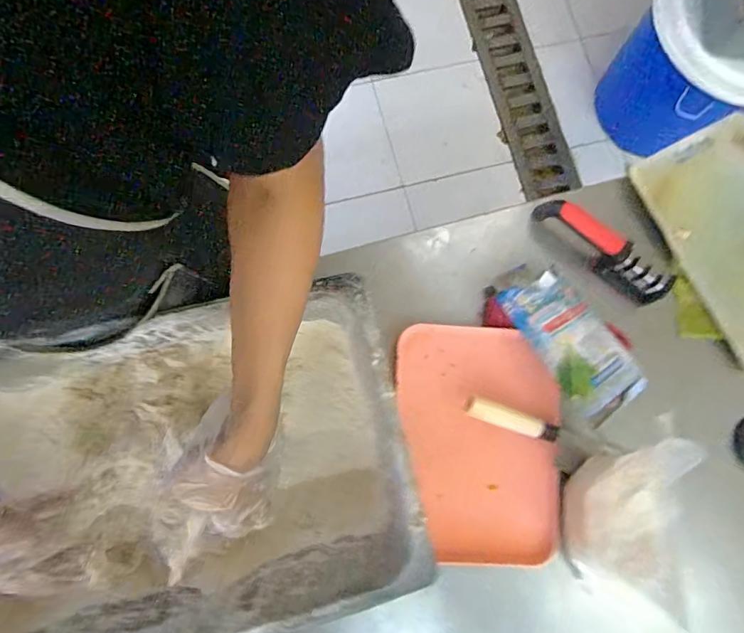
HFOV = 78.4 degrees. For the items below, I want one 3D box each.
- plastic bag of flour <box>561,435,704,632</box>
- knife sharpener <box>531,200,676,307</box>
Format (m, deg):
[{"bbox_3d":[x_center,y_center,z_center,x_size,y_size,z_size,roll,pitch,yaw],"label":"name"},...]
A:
[{"bbox_3d":[0.276,0.230,0.515,0.087,0.109,0.166,16,80,2],"label":"plastic bag of flour"},{"bbox_3d":[0.307,-0.088,0.625,0.196,0.064,0.050,37,81,5],"label":"knife sharpener"}]

